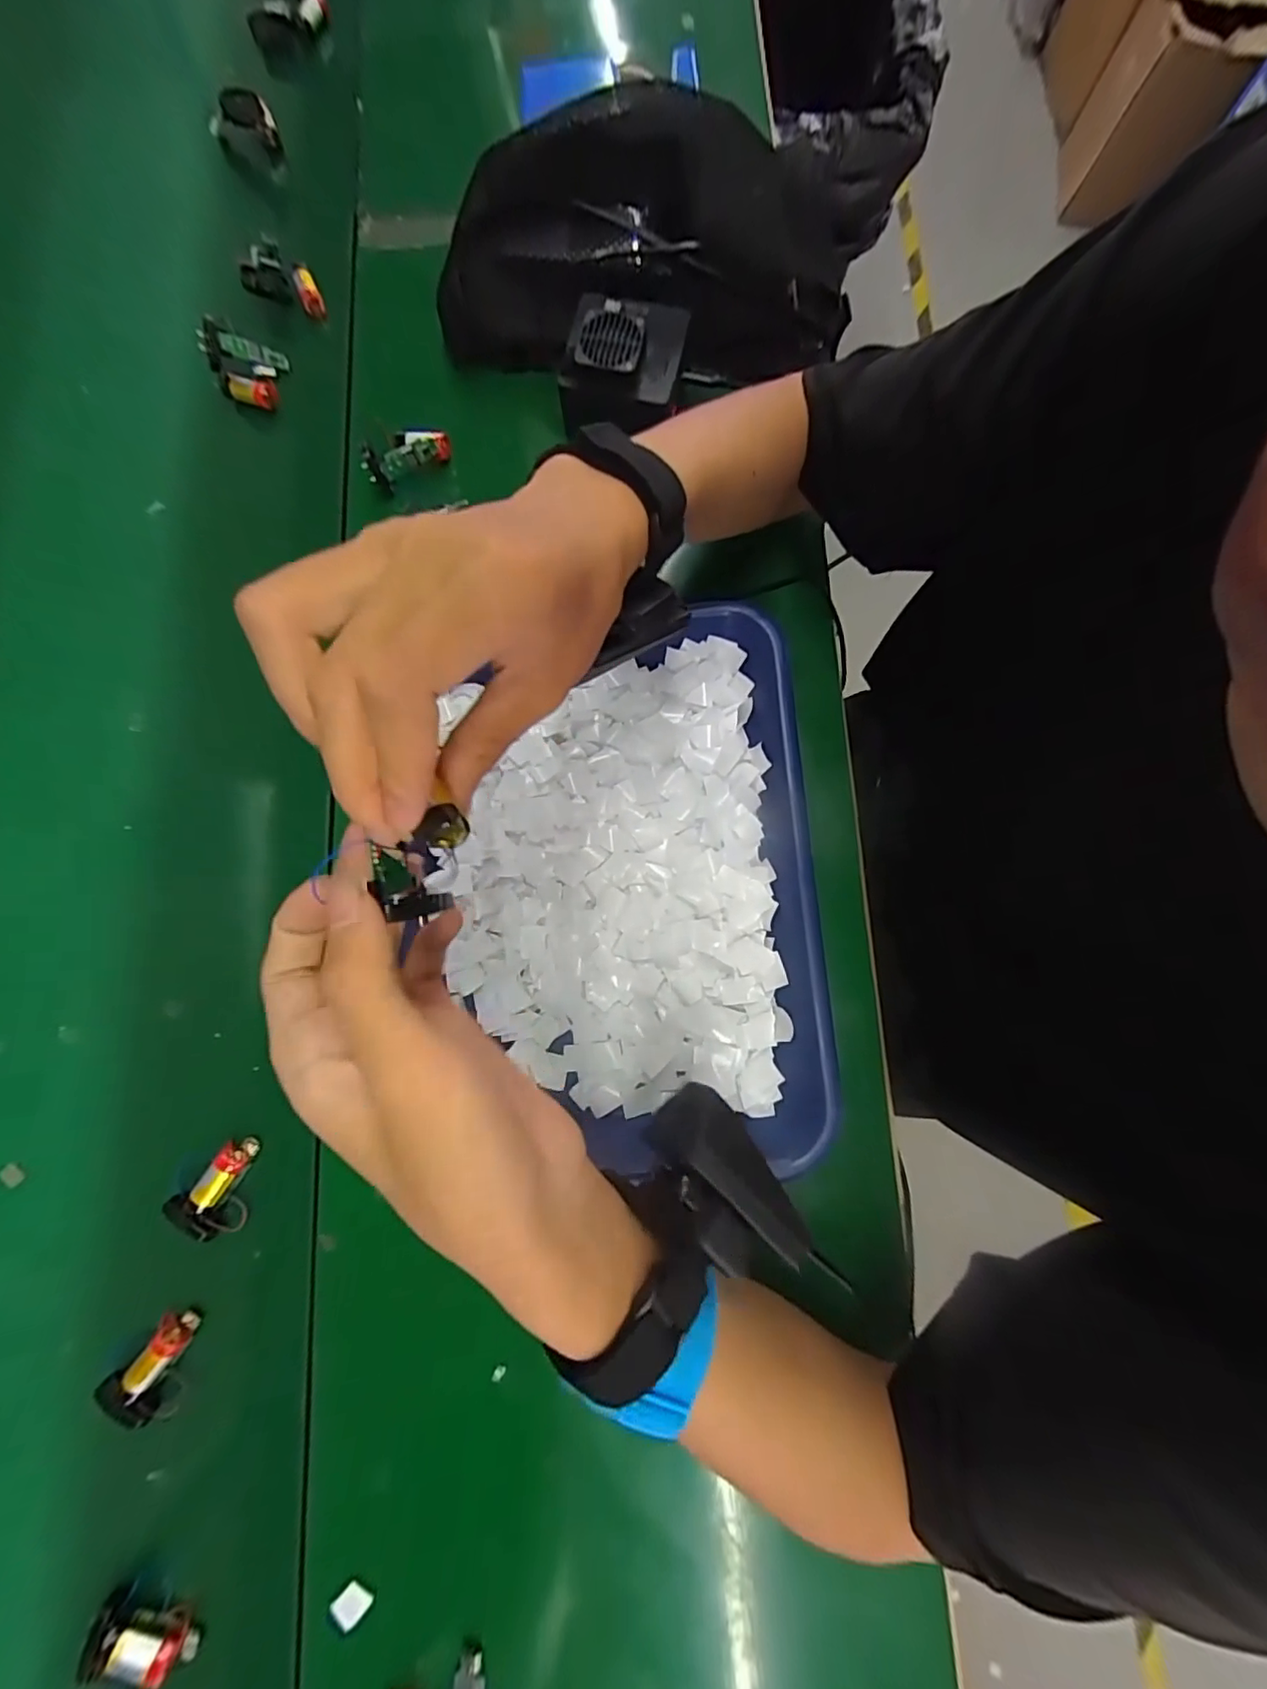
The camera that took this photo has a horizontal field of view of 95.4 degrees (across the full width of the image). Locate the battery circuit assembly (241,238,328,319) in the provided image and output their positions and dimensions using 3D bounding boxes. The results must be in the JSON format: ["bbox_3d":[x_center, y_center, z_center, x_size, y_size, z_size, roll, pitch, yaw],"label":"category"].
[{"bbox_3d":[-0.267,-0.431,0.432,0.059,0.043,0.024,20,80,5],"label":"battery circuit assembly"}]

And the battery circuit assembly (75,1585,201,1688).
[{"bbox_3d":[-0.253,0.409,0.295,0.051,0.020,0.023,10,80,3],"label":"battery circuit assembly"}]

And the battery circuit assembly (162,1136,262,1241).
[{"bbox_3d":[-0.240,0.204,0.337,0.039,0.021,0.053,43,83,8],"label":"battery circuit assembly"}]

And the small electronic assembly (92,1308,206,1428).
[{"bbox_3d":[-0.269,0.289,0.321,0.031,0.017,0.051,29,67,6],"label":"small electronic assembly"}]

